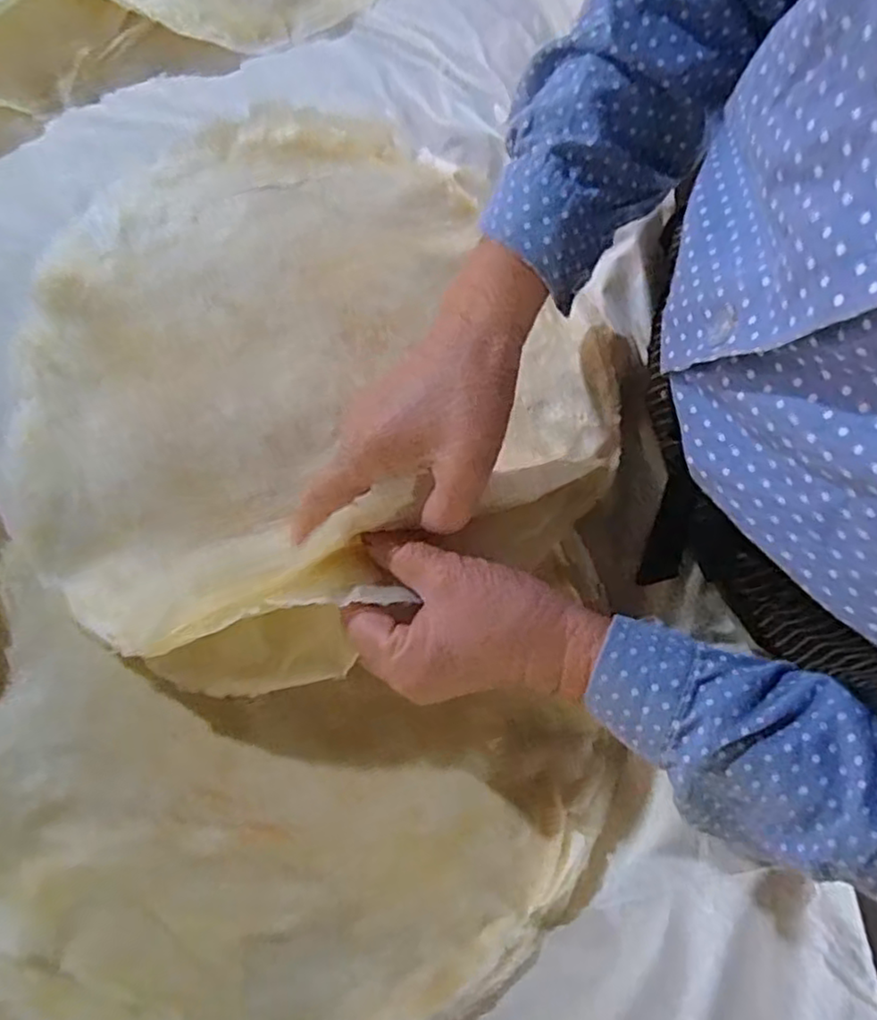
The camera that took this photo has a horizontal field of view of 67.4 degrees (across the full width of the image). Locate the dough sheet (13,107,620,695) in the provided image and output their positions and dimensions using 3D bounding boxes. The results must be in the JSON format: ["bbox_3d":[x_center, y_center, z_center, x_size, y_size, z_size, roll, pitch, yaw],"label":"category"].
[{"bbox_3d":[-0.102,-0.098,0.382,0.339,0.109,0.363,-26,78,-6],"label":"dough sheet"}]

